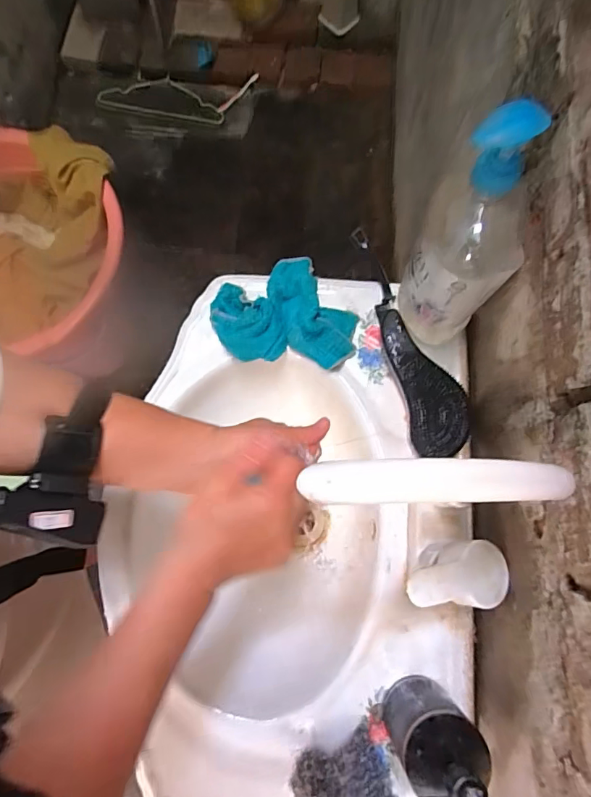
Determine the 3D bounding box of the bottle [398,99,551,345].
[{"bbox_3d":[0.163,-0.147,0.450,0.097,0.260,0.105,22,81,8],"label":"bottle"}]

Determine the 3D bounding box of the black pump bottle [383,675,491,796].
[{"bbox_3d":[0.119,0.291,0.390,0.064,0.184,0.060,-1,78,4],"label":"black pump bottle"}]

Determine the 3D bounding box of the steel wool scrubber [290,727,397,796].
[{"bbox_3d":[0.045,0.371,0.436,0.091,0.054,0.087,-25,78,-1],"label":"steel wool scrubber"}]

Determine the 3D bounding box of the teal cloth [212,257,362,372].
[{"bbox_3d":[-0.014,-0.107,0.557,0.172,0.043,0.127,4,79,5],"label":"teal cloth"}]

